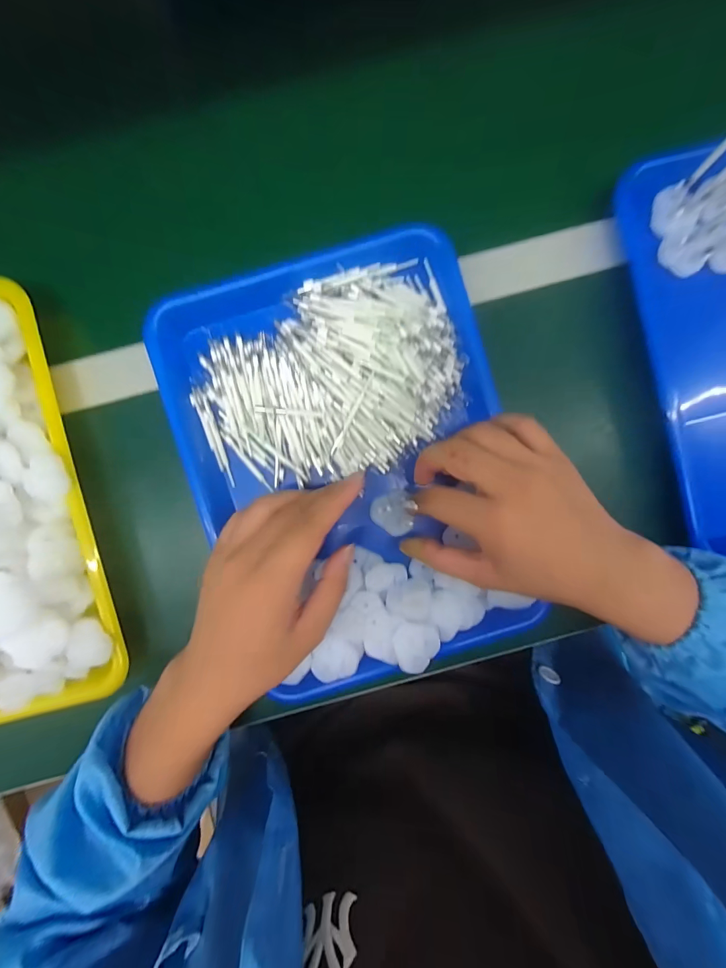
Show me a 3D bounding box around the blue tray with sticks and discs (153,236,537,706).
[{"bbox_3d":[-0.010,-0.016,0.298,0.240,0.051,0.325,-15,87,-6],"label":"blue tray with sticks and discs"}]

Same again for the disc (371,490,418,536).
[{"bbox_3d":[0.026,0.025,0.305,0.033,0.006,0.035,0,86,-5],"label":"disc"}]

